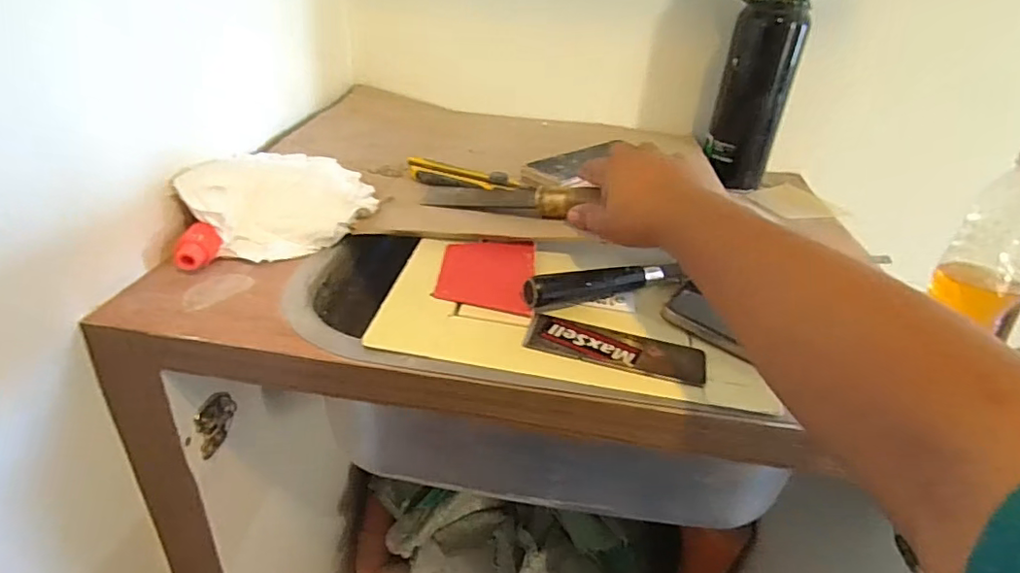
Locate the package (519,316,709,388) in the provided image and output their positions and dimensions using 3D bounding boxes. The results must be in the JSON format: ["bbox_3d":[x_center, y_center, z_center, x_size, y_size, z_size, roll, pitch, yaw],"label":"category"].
[{"bbox_3d":[0.080,0.046,0.430,0.132,0.006,0.043,10,31,10],"label":"package"}]

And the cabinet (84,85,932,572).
[{"bbox_3d":[0.029,0.256,0.800,0.664,0.827,0.532,7,31,5],"label":"cabinet"}]

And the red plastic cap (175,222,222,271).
[{"bbox_3d":[-0.266,-0.031,0.487,0.028,0.032,0.038,-1,31,-9],"label":"red plastic cap"}]

